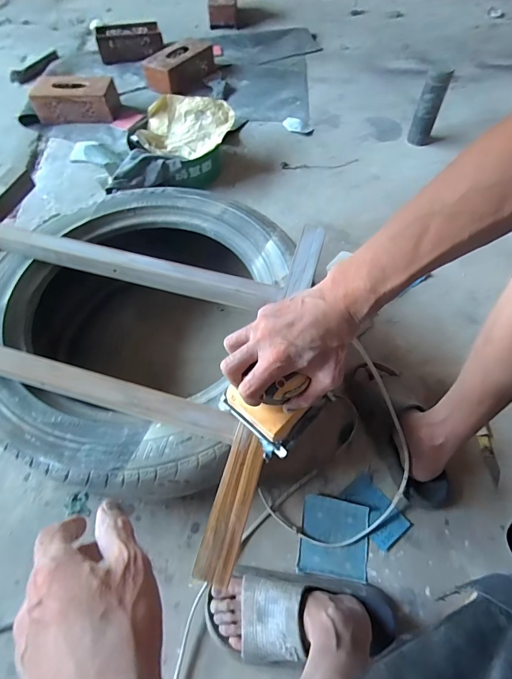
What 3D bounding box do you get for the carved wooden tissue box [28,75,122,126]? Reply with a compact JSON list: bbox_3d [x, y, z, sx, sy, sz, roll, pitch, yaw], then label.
[{"bbox_3d":[-0.618,-0.826,1.263,0.264,0.101,0.129,3,59,2],"label":"carved wooden tissue box"}]

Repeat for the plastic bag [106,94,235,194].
[{"bbox_3d":[-0.239,-0.527,1.050,0.292,0.138,0.349,9,59,6],"label":"plastic bag"}]

